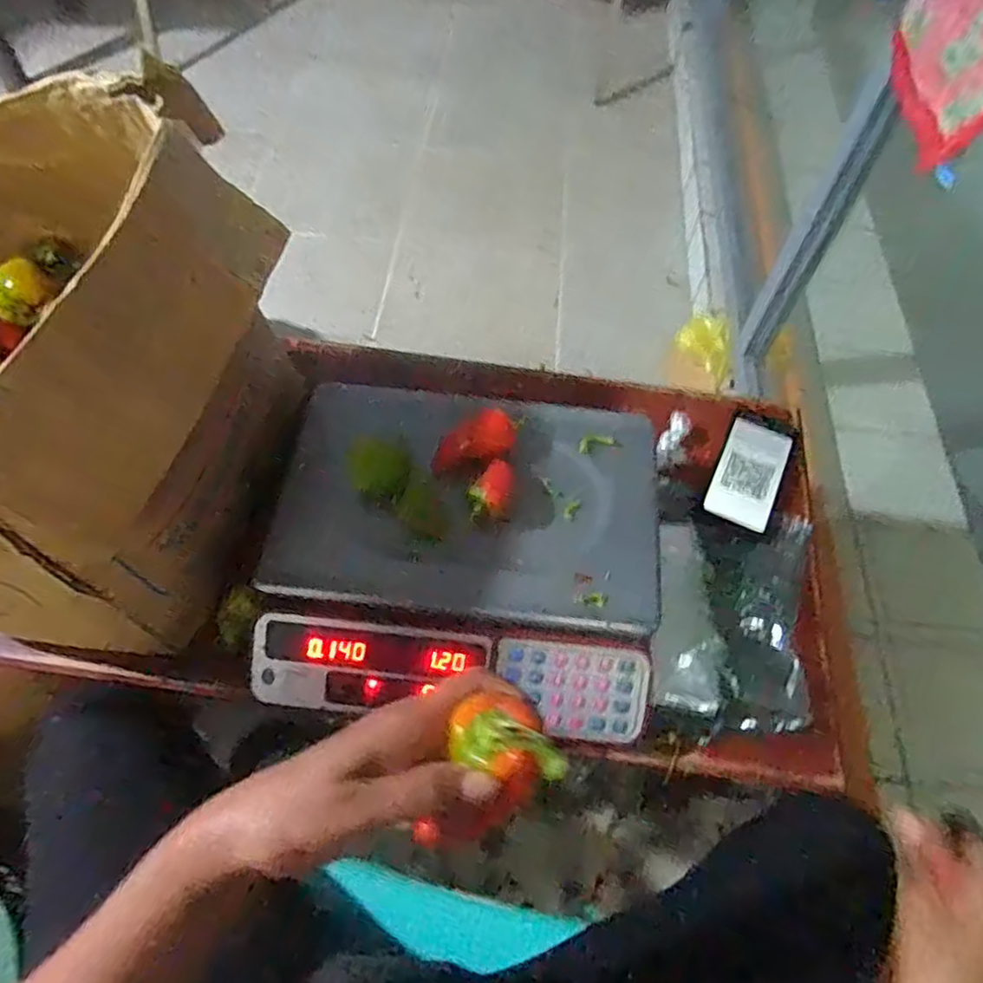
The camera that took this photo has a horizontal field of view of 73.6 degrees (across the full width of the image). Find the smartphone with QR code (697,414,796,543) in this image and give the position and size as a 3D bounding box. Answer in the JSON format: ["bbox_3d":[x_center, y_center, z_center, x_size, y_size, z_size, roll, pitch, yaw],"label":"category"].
[{"bbox_3d":[0.293,-0.025,0.740,0.076,0.013,0.162,23,61,12],"label":"smartphone with QR code"}]

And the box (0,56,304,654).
[{"bbox_3d":[-0.383,-0.083,0.550,0.344,0.286,0.439,9,59,3],"label":"box"}]

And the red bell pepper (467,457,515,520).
[{"bbox_3d":[-0.001,0.001,0.578,0.032,0.027,0.058,18,60,8],"label":"red bell pepper"}]

